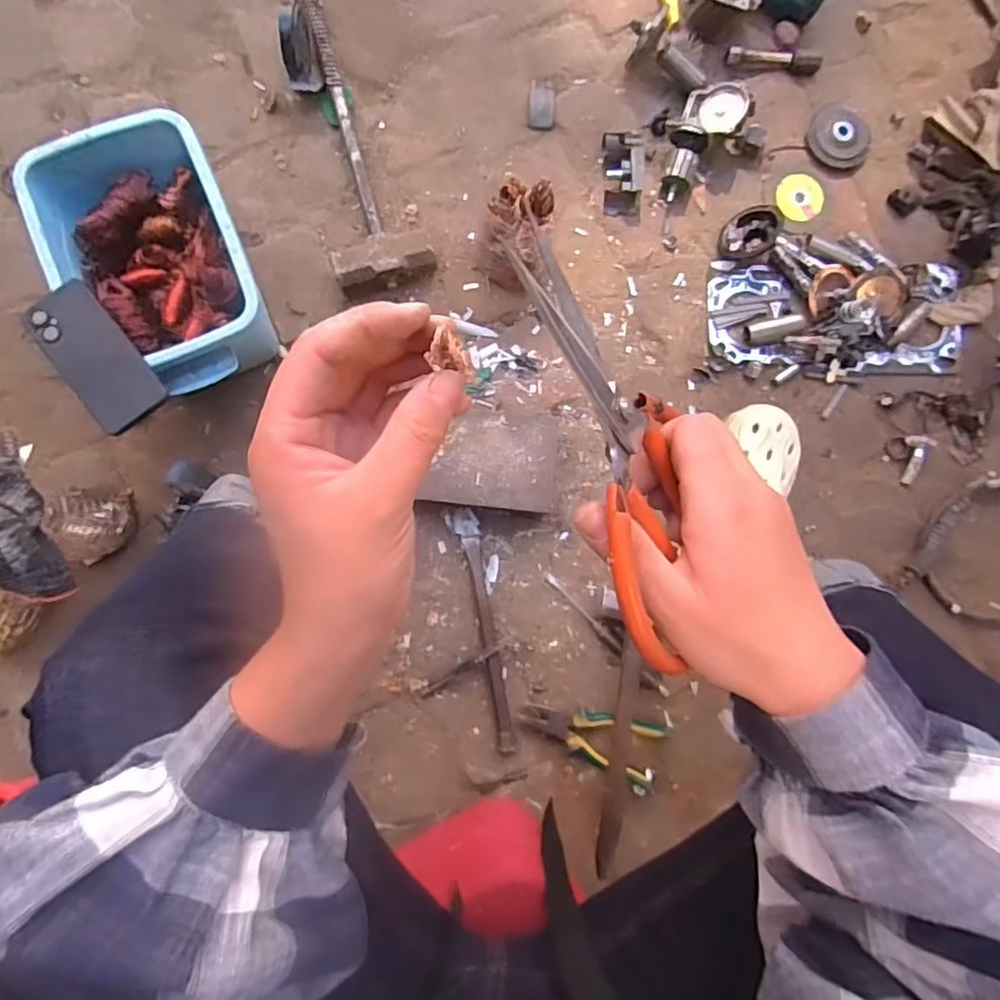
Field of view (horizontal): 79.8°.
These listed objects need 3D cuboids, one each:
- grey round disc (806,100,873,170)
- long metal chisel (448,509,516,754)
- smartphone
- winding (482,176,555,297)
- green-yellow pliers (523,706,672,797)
[{"bbox_3d":[0.454,-0.492,0.799,0.081,0.023,0.086,0,87,-4],"label":"grey round disc"},{"bbox_3d":[-0.015,0.166,0.774,0.036,0.013,0.311,-13,88,-5],"label":"long metal chisel"},{"bbox_3d":[-0.427,-0.149,0.629,0.077,0.016,0.157,-38,90,-5],"label":"smartphone"},{"bbox_3d":[0.022,-0.327,0.745,0.085,0.120,0.089,19,86,-3],"label":"winding"},{"bbox_3d":[0.117,0.312,0.765,0.189,0.031,0.090,17,86,-3],"label":"green-yellow pliers"}]

